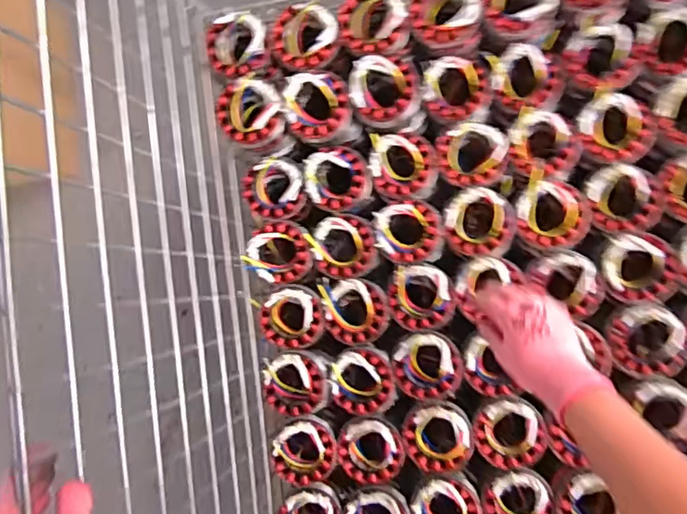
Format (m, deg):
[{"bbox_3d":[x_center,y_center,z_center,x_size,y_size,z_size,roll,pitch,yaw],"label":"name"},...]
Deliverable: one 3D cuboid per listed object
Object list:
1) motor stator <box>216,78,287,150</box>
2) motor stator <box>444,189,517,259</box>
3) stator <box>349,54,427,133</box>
[{"bbox_3d":[-0.117,-0.187,0.752,0.082,0.084,0.080,-38,82,6],"label":"motor stator"},{"bbox_3d":[0.177,-0.043,0.727,0.091,0.050,0.091,7,88,10],"label":"motor stator"},{"bbox_3d":[0.056,-0.210,0.717,0.089,0.068,0.085,0,87,9],"label":"stator"}]

